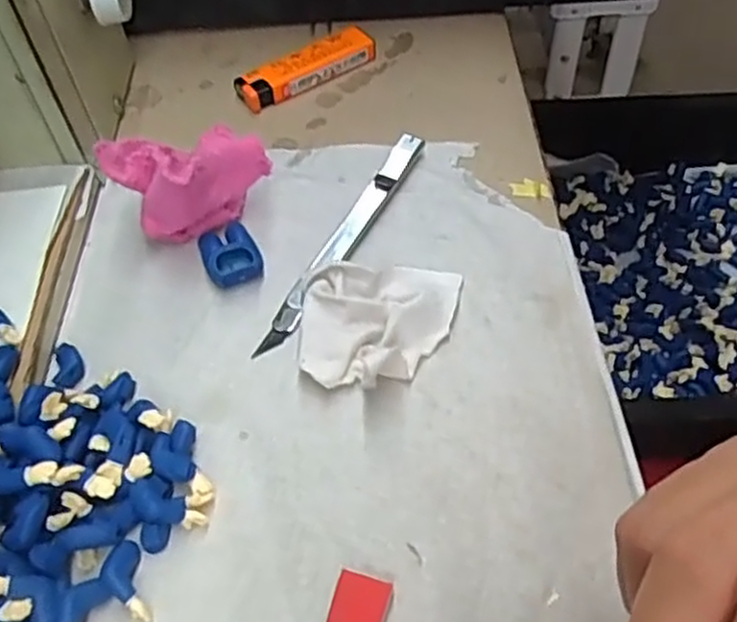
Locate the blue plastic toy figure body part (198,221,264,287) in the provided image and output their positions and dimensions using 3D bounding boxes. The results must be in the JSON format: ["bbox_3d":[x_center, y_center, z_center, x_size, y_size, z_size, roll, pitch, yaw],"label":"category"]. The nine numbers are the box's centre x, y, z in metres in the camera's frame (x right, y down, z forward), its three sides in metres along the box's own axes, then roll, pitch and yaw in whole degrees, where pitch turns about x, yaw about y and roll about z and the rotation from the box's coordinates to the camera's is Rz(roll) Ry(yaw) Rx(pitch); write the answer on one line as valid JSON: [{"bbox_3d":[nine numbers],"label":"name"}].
[{"bbox_3d":[-0.063,-0.027,0.331,0.023,0.012,0.030,-23,54,-13],"label":"blue plastic toy figure body part"}]

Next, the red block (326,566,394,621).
[{"bbox_3d":[-0.003,0.096,0.241,0.018,0.005,0.024,13,54,13],"label":"red block"}]

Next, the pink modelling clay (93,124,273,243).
[{"bbox_3d":[-0.080,-0.062,0.336,0.047,0.039,0.058,34,62,26],"label":"pink modelling clay"}]

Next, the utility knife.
[{"bbox_3d":[-0.010,-0.036,0.336,0.012,0.009,0.134,22,56,19],"label":"utility knife"}]

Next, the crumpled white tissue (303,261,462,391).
[{"bbox_3d":[0.006,0.002,0.302,0.063,0.019,0.059,-2,52,2],"label":"crumpled white tissue"}]

